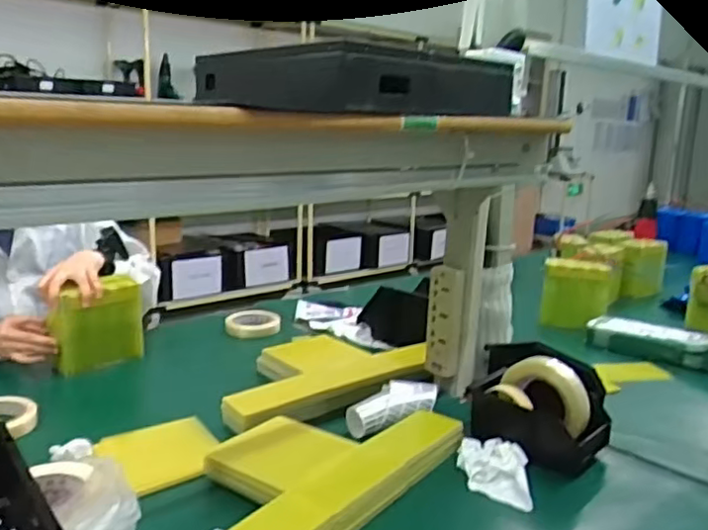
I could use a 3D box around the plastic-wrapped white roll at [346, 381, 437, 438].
[{"bbox_3d":[0.057,0.208,0.948,0.139,0.045,0.068,-7,15,-36],"label":"plastic-wrapped white roll"}]

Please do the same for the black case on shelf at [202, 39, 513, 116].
[{"bbox_3d":[0.018,-0.221,0.812,0.271,0.068,0.297,12,15,39],"label":"black case on shelf"}]

